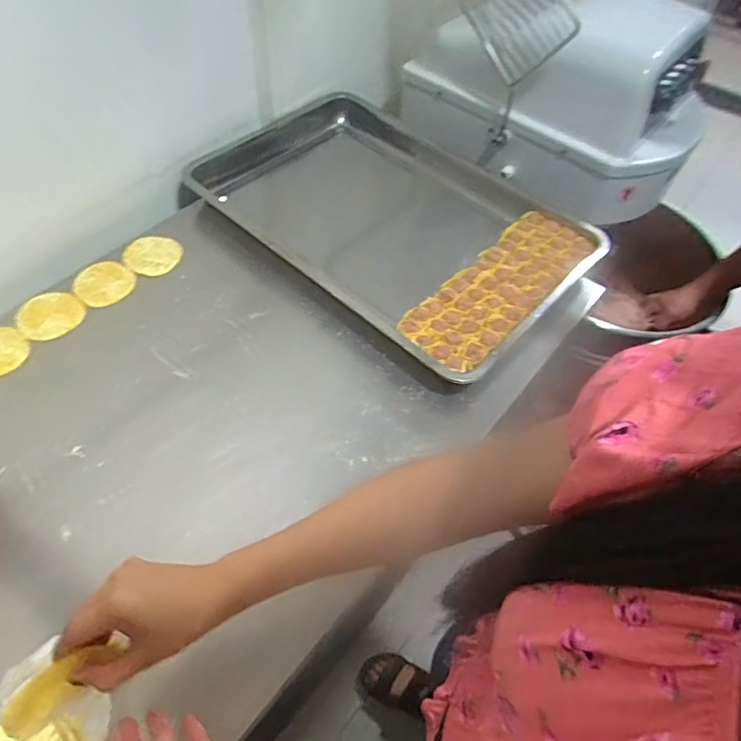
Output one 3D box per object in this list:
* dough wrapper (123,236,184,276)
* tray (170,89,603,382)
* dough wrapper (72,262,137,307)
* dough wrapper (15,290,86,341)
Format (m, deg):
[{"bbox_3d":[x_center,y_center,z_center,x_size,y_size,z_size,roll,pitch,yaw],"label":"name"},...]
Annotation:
[{"bbox_3d":[-0.336,-0.180,0.842,0.083,0.007,0.086,2,56,-3],"label":"dough wrapper"},{"bbox_3d":[0.025,-0.265,0.905,0.636,0.065,0.428,38,61,19],"label":"tray"},{"bbox_3d":[-0.391,-0.127,0.801,0.079,0.005,0.080,2,56,-3],"label":"dough wrapper"},{"bbox_3d":[-0.449,-0.080,0.764,0.085,0.009,0.083,-34,65,-24],"label":"dough wrapper"}]

